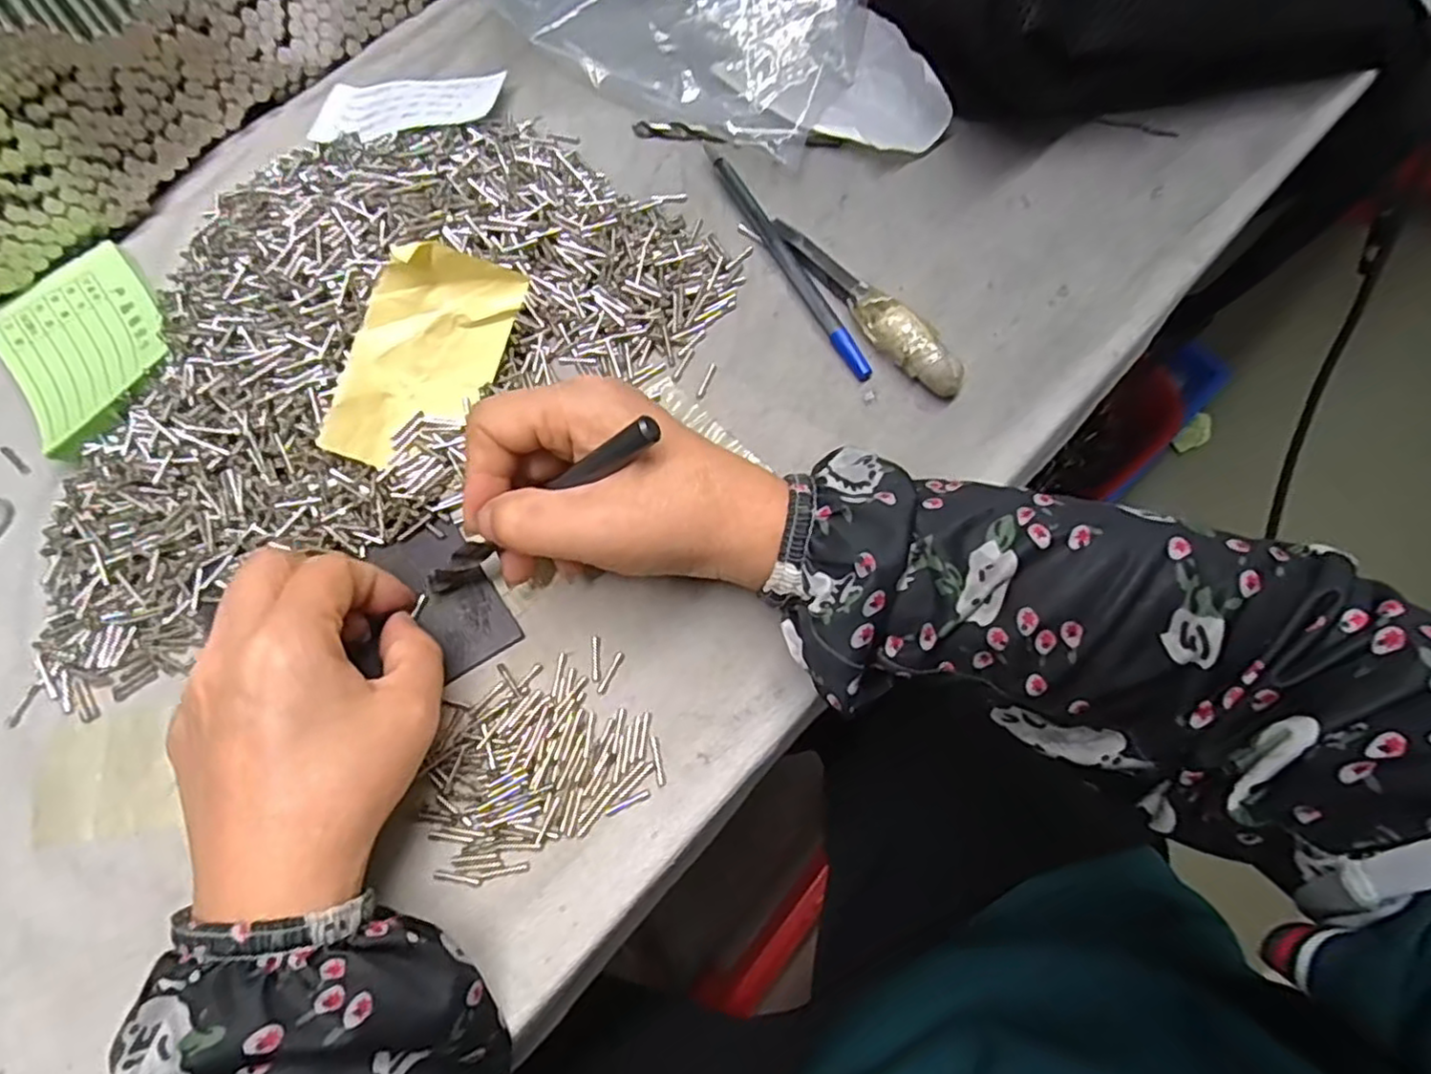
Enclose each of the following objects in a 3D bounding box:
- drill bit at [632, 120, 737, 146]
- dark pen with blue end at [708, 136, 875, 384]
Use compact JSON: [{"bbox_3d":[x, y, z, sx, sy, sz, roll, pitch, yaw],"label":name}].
[{"bbox_3d":[-0.015,-0.198,0.342,0.052,0.005,0.008,14,75,6],"label":"drill bit"},{"bbox_3d":[0.031,-0.129,0.317,0.008,0.008,0.139,-29,75,-6],"label":"dark pen with blue end"}]

